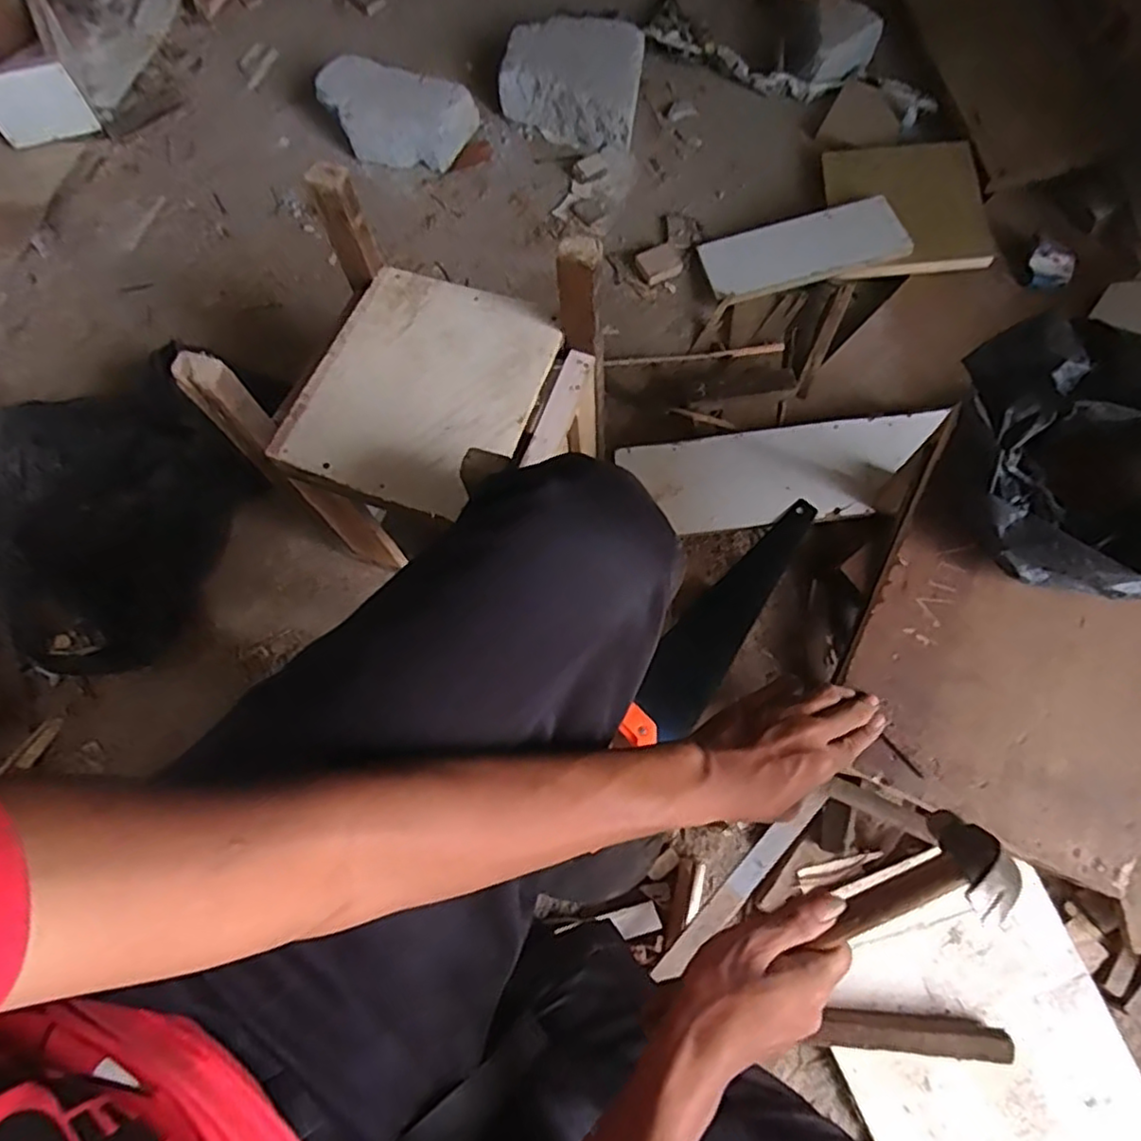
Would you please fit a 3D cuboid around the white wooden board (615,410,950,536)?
[{"bbox_3d":[0.248,-0.113,0.775,0.357,0.010,0.119,-5,76,6],"label":"white wooden board"}]

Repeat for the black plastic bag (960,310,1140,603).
[{"bbox_3d":[0.386,-0.087,0.479,0.149,0.093,0.199,-2,72,-2],"label":"black plastic bag"}]

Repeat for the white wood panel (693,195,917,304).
[{"bbox_3d":[0.313,-0.435,0.886,0.256,0.018,0.099,-15,77,6],"label":"white wood panel"}]

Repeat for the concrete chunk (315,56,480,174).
[{"bbox_3d":[-0.256,-0.656,0.950,0.219,0.077,0.103,7,75,2],"label":"concrete chunk"}]

